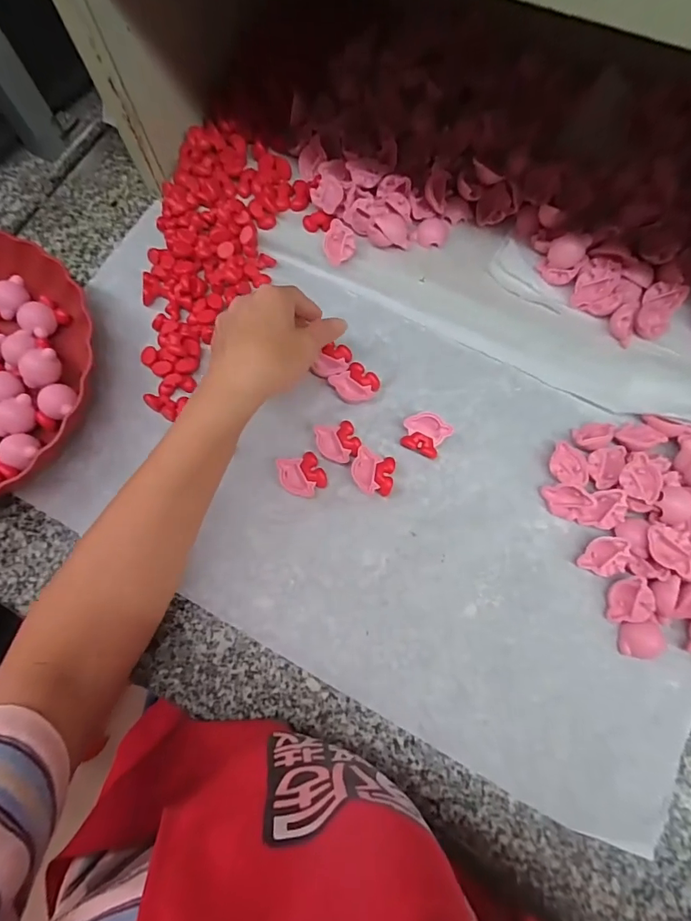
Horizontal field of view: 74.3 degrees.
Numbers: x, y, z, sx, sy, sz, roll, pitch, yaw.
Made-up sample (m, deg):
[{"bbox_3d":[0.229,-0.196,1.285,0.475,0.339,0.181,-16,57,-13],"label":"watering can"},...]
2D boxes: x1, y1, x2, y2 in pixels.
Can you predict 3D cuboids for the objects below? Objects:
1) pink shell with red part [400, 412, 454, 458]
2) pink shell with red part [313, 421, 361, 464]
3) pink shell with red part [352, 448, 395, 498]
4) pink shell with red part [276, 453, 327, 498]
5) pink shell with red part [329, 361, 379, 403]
[{"bbox_3d":[0.065,-0.021,0.376,0.037,0.016,0.033,23,79,6],"label":"pink shell with red part"},{"bbox_3d":[-0.006,-0.014,0.370,0.032,0.010,0.033,-15,78,-2],"label":"pink shell with red part"},{"bbox_3d":[0.022,0.010,0.365,0.034,0.010,0.032,19,79,5],"label":"pink shell with red part"},{"bbox_3d":[-0.034,0.012,0.362,0.034,0.009,0.035,-18,78,-3],"label":"pink shell with red part"},{"bbox_3d":[0.009,-0.064,0.385,0.035,0.012,0.032,-39,80,-7],"label":"pink shell with red part"}]

